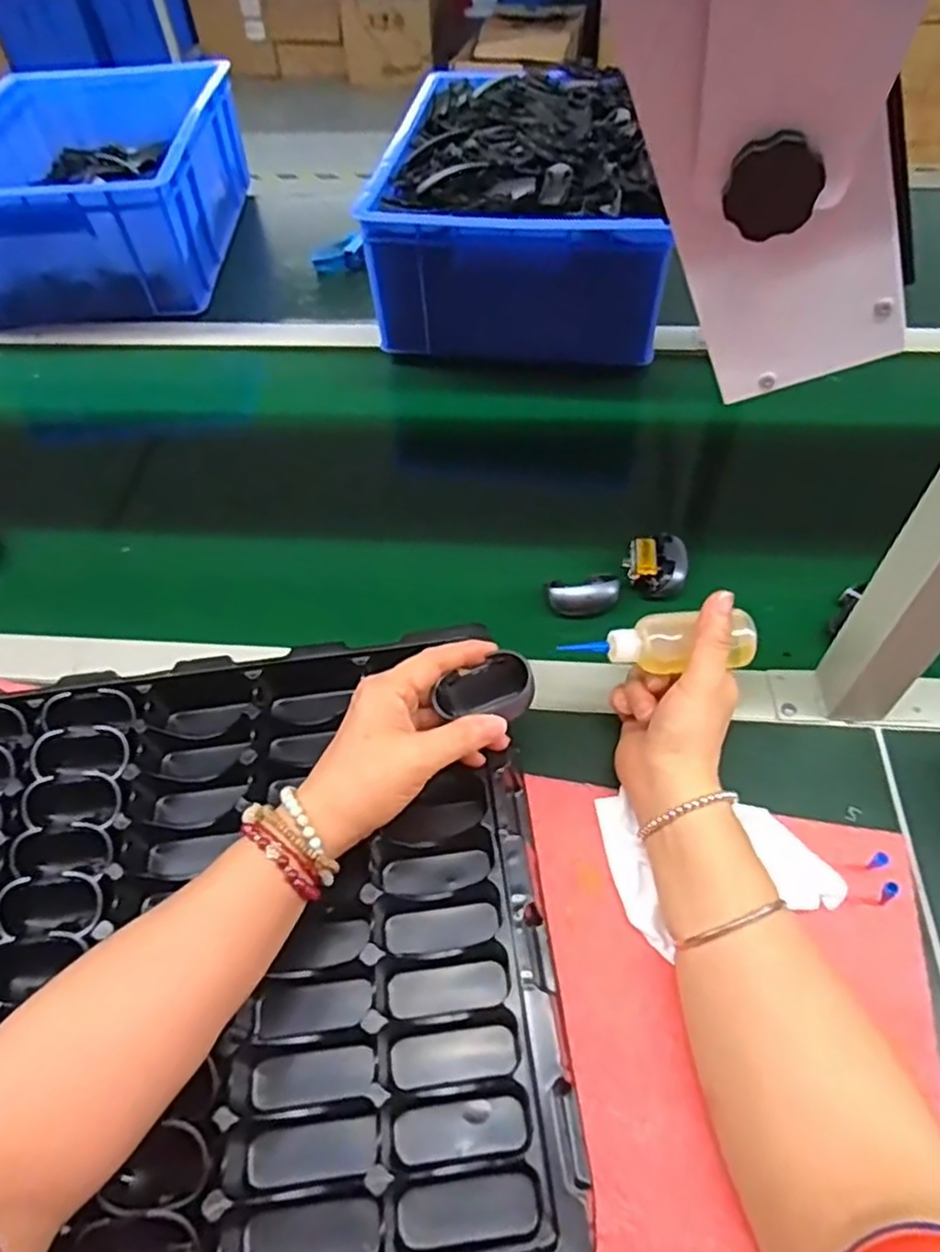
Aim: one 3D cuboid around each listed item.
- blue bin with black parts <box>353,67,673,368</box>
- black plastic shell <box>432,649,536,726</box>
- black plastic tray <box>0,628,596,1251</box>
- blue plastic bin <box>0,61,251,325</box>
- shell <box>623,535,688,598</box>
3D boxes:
[{"bbox_3d":[0.061,-0.444,0.771,0.281,0.155,0.326,6,54,7],"label":"blue bin with black parts"},{"bbox_3d":[0.009,0.038,0.411,0.056,0.018,0.037,-23,56,-14],"label":"black plastic shell"},{"bbox_3d":[-0.187,0.170,0.392,0.452,0.047,0.331,-8,53,-3],"label":"black plastic tray"},{"bbox_3d":[-0.447,-0.519,0.856,0.296,0.141,0.368,-2,53,1],"label":"blue plastic bin"},{"bbox_3d":[0.144,-0.047,0.555,0.045,0.024,0.045,10,54,10],"label":"shell"}]

